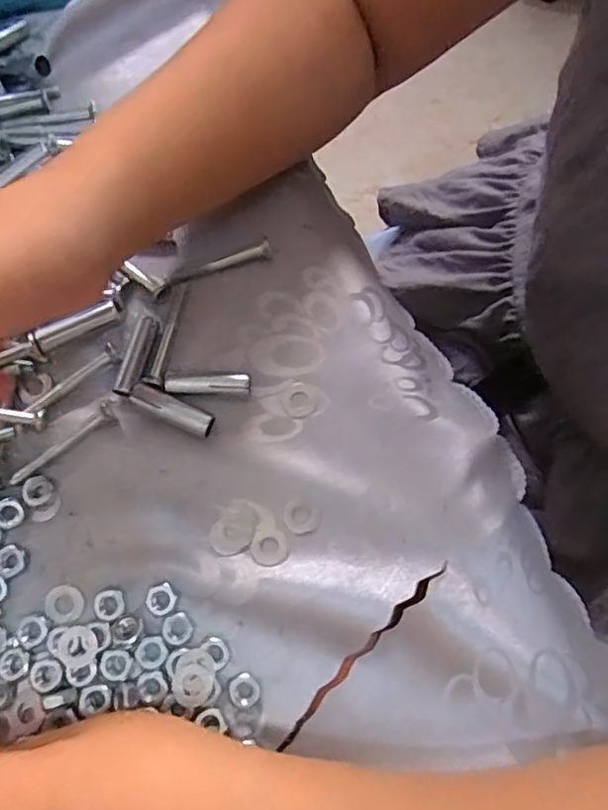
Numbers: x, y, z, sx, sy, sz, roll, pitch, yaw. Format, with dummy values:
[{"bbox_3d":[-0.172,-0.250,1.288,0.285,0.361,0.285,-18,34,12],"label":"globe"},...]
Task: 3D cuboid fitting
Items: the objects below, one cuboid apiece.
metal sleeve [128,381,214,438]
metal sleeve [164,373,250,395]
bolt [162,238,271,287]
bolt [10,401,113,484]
[{"bbox_3d":[-0.061,0.001,0.284,0.040,0.009,0.011,25,76,7],"label":"metal sleeve"},{"bbox_3d":[-0.045,-0.009,0.289,0.039,0.010,0.010,-2,74,0],"label":"metal sleeve"},{"bbox_3d":[-0.043,-0.070,0.307,0.055,0.006,0.007,-19,75,-5],"label":"bolt"},{"bbox_3d":[-0.112,0.018,0.283,0.054,0.007,0.009,-39,78,-10],"label":"bolt"}]

